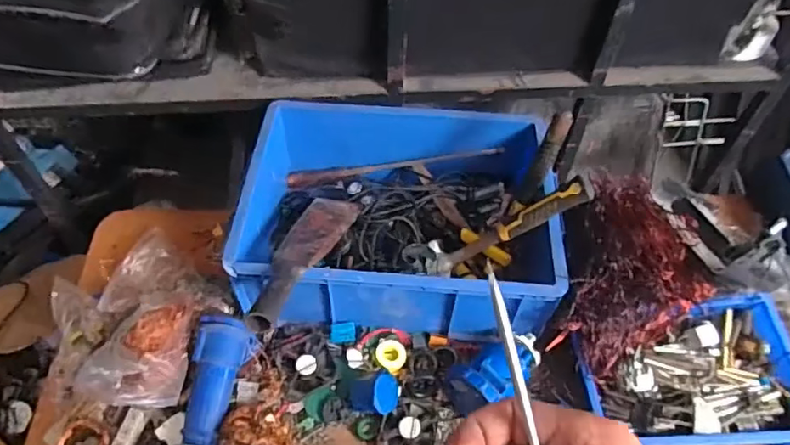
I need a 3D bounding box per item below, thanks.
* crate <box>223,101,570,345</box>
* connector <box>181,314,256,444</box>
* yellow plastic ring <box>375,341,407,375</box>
[{"bbox_3d":[0.007,-0.014,0.941,0.479,0.171,0.371,3,52,0],"label":"crate"},{"bbox_3d":[-0.255,0.231,0.780,0.069,0.056,0.207,5,52,2],"label":"connector"},{"bbox_3d":[-0.007,0.205,0.867,0.046,0.008,0.047,25,87,8],"label":"yellow plastic ring"}]

